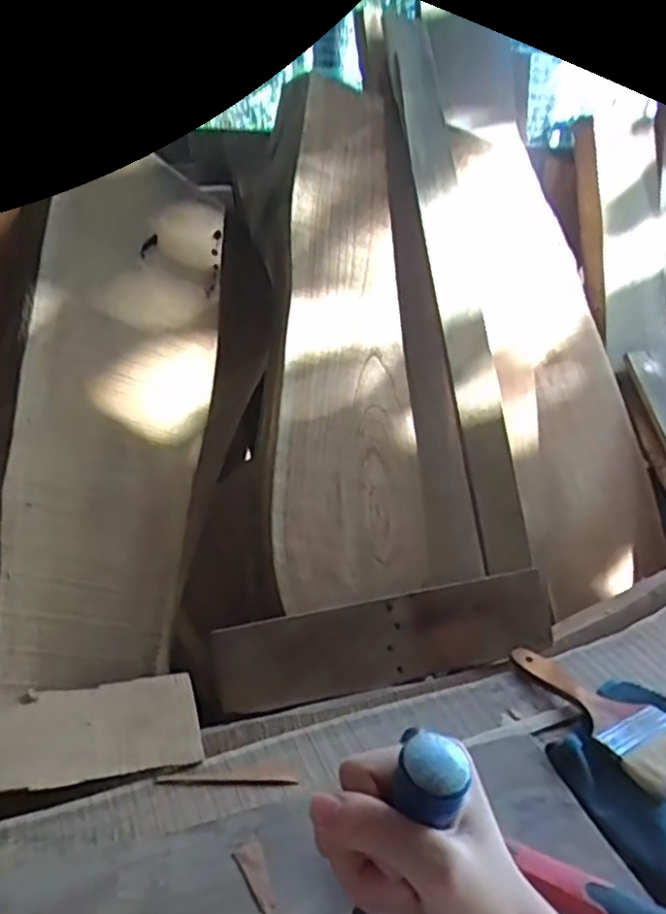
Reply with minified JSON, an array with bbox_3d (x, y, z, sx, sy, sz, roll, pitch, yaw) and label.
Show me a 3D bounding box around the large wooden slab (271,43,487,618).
[{"bbox_3d":[0.039,-0.134,0.746,0.220,0.549,0.034,-2,-6,-10],"label":"large wooden slab"}]

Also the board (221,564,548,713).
[{"bbox_3d":[0.063,0.184,0.693,0.348,0.089,0.030,-8,-3,-17],"label":"board"}]

